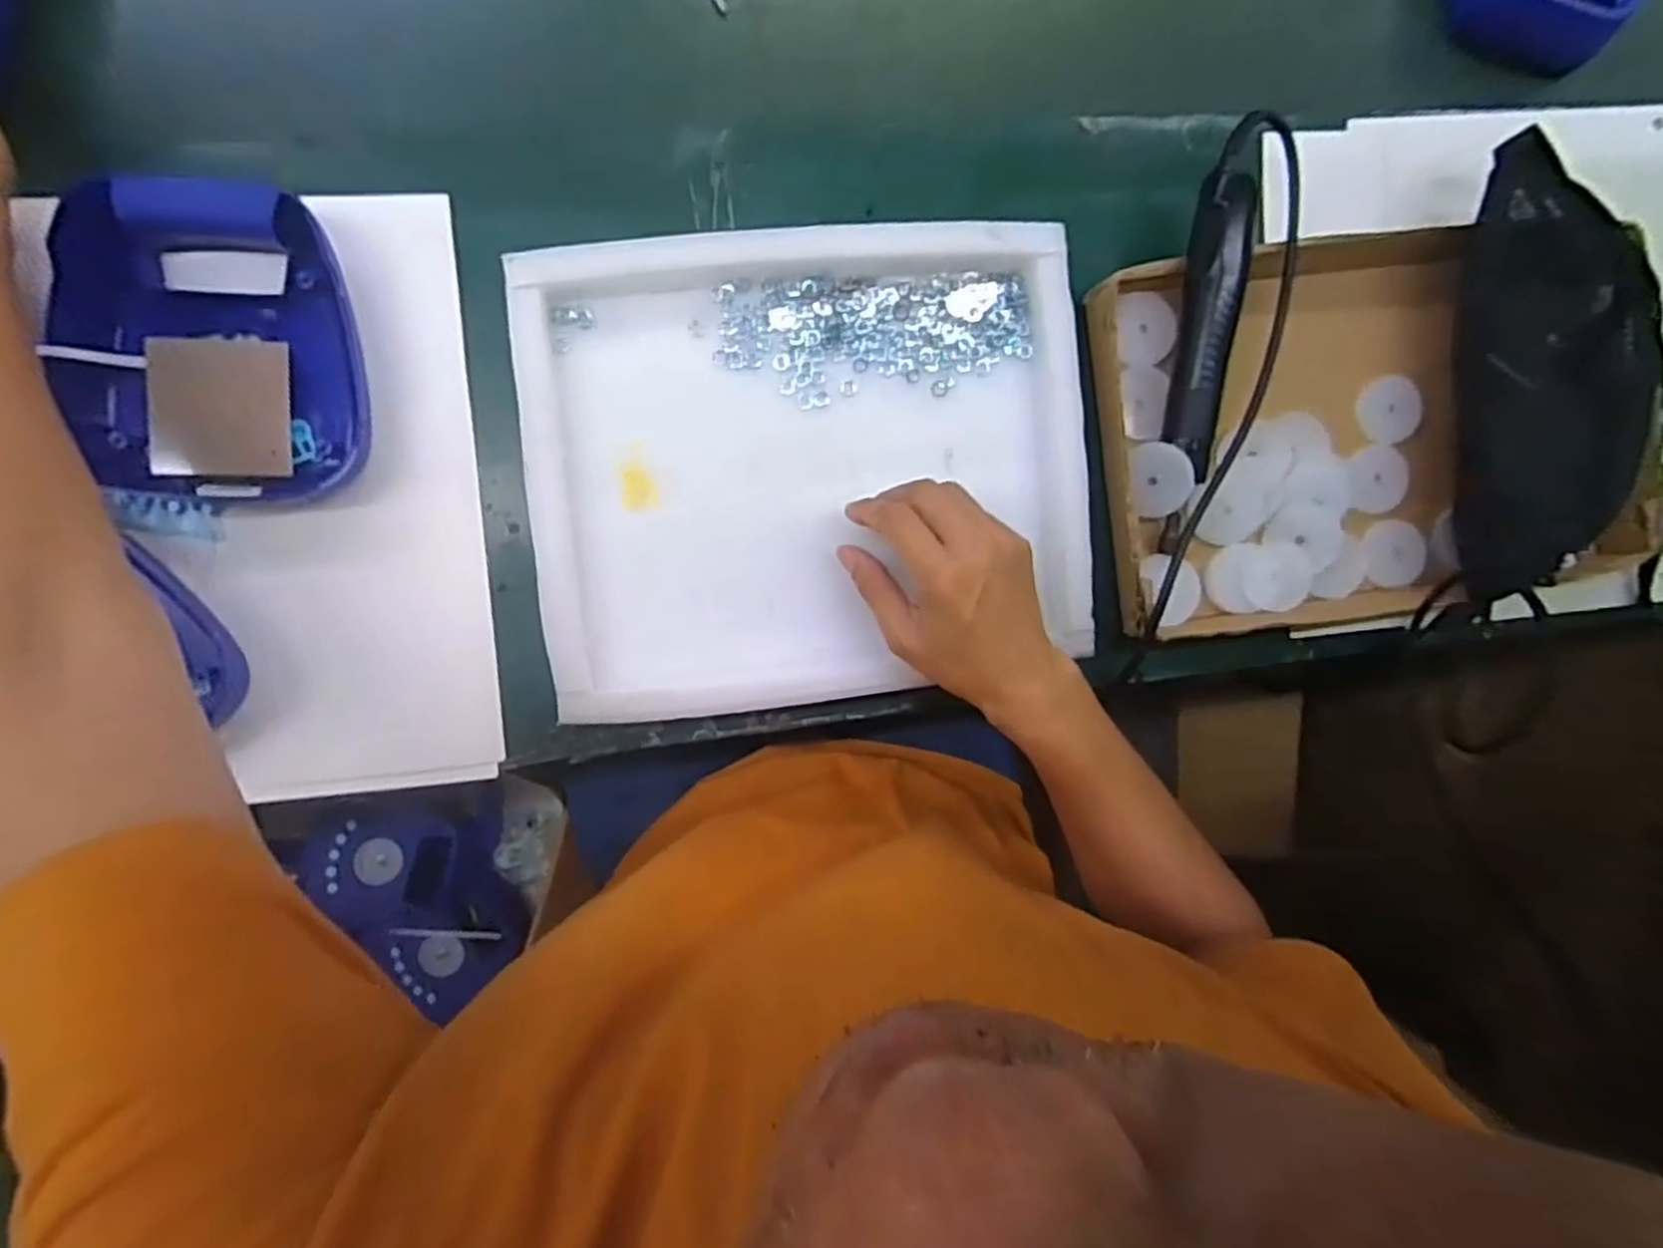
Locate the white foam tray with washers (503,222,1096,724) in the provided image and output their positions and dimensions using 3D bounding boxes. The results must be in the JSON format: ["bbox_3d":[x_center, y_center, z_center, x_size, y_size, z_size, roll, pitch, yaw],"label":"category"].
[{"bbox_3d":[-0.010,-0.102,0.495,0.355,0.032,0.303,-6,94,-7],"label":"white foam tray with washers"}]

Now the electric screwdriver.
[{"bbox_3d":[0.255,-0.199,0.514,0.033,0.030,0.188,0,102,-9],"label":"electric screwdriver"}]

